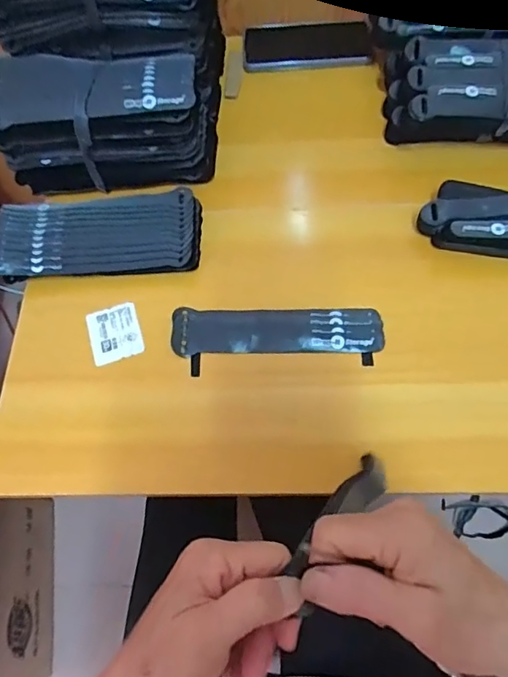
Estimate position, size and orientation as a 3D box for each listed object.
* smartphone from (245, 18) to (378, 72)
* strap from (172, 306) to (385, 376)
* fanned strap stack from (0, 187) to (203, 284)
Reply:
[{"bbox_3d":[0.069,-0.382,0.650,0.163,0.011,0.080,-3,66,1],"label":"smartphone"},{"bbox_3d":[0.021,-0.002,0.476,0.197,0.008,0.061,1,66,3],"label":"strap"},{"bbox_3d":[-0.158,-0.106,0.519,0.202,0.034,0.088,-3,66,1],"label":"fanned strap stack"}]

